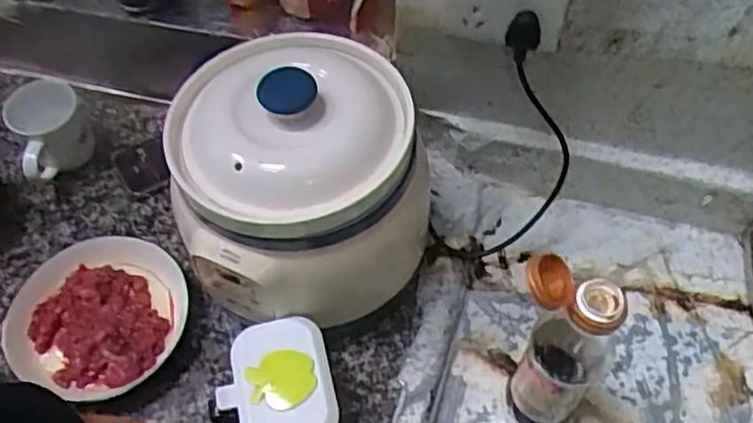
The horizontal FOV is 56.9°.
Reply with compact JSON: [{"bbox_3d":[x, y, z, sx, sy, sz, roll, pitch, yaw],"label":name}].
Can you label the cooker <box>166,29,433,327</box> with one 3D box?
[{"bbox_3d":[-0.062,-0.024,0.635,0.188,0.203,0.233,38,65,22],"label":"cooker"}]

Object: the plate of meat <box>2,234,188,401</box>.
[{"bbox_3d":[-0.280,0.100,0.692,0.165,0.032,0.162,0,57,0],"label":"plate of meat"}]

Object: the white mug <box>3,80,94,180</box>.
[{"bbox_3d":[-0.366,-0.091,0.779,0.079,0.088,0.087,-28,61,-17],"label":"white mug"}]

